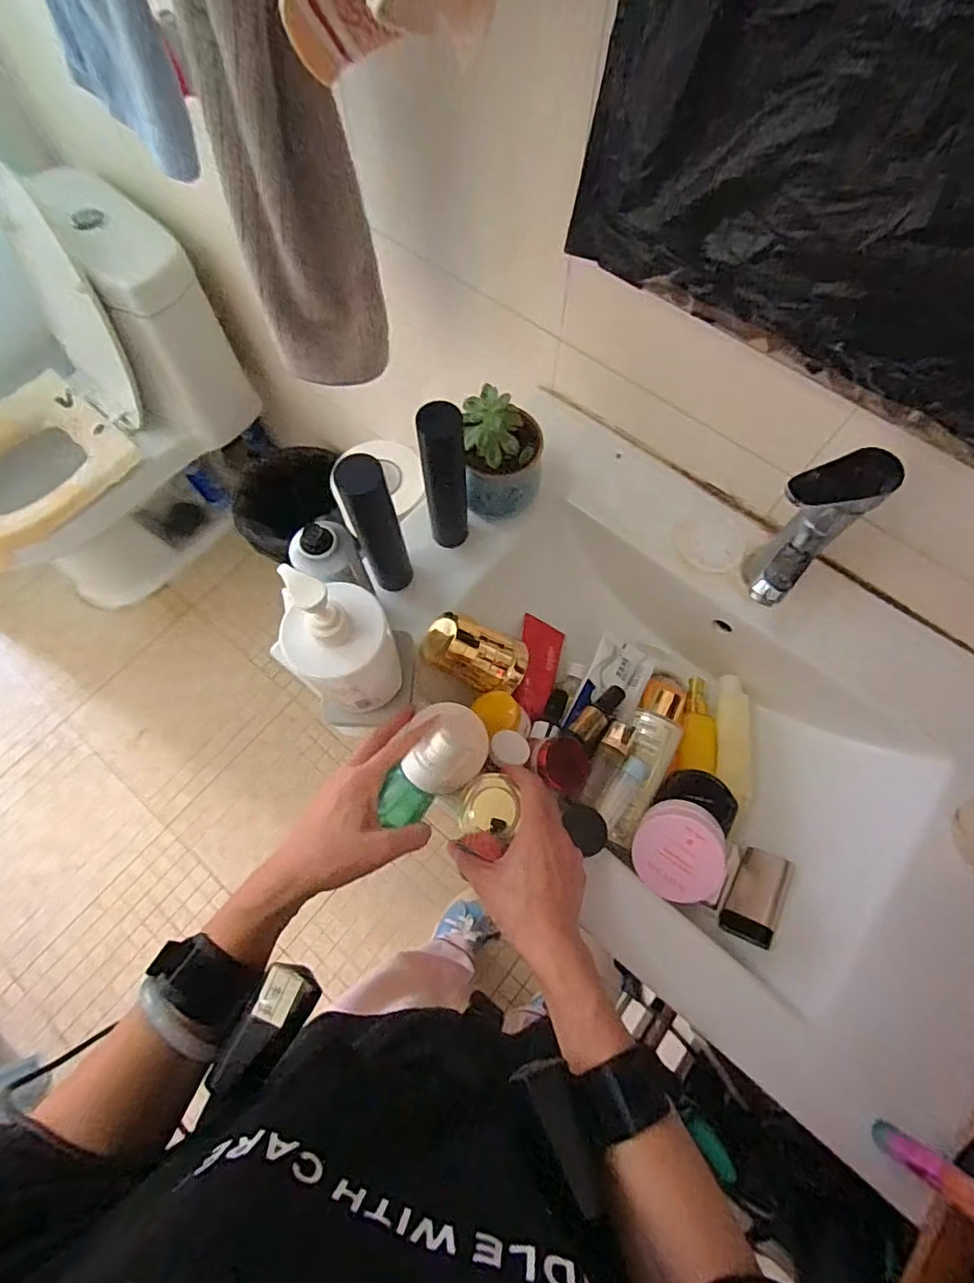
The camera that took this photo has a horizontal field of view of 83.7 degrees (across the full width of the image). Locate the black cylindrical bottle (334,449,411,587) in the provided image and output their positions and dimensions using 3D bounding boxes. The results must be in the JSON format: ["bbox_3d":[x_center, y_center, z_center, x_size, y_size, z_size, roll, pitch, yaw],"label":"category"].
[{"bbox_3d":[-0.102,-0.105,0.521,0.039,0.177,0.046,-17,71,-7],"label":"black cylindrical bottle"}]

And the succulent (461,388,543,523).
[{"bbox_3d":[0.017,-0.194,0.584,0.088,0.118,0.076,-4,70,-2],"label":"succulent"}]

